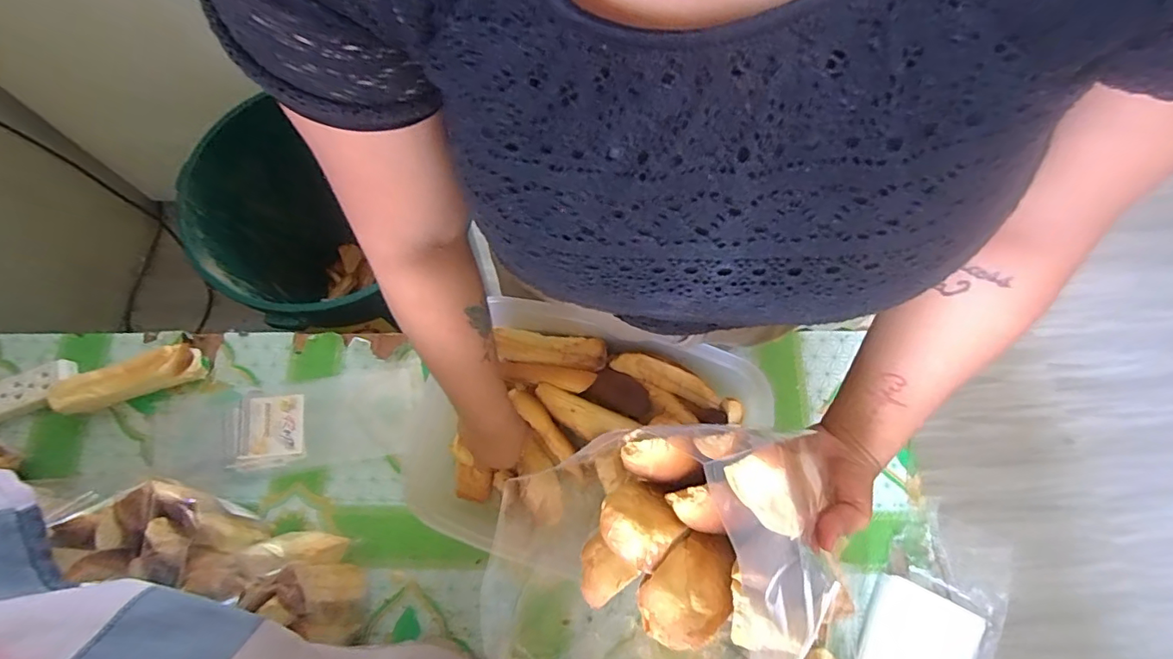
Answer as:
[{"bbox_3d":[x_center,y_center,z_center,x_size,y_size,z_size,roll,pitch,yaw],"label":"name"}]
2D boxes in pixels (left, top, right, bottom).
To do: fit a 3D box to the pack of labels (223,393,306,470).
[{"bbox_3d":[-0.380,0.119,0.616,0.084,0.017,0.086,-7,70,-3],"label":"pack of labels"}]

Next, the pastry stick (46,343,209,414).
[{"bbox_3d":[-0.537,0.055,0.605,0.153,0.048,0.050,-20,68,-20],"label":"pastry stick"}]

